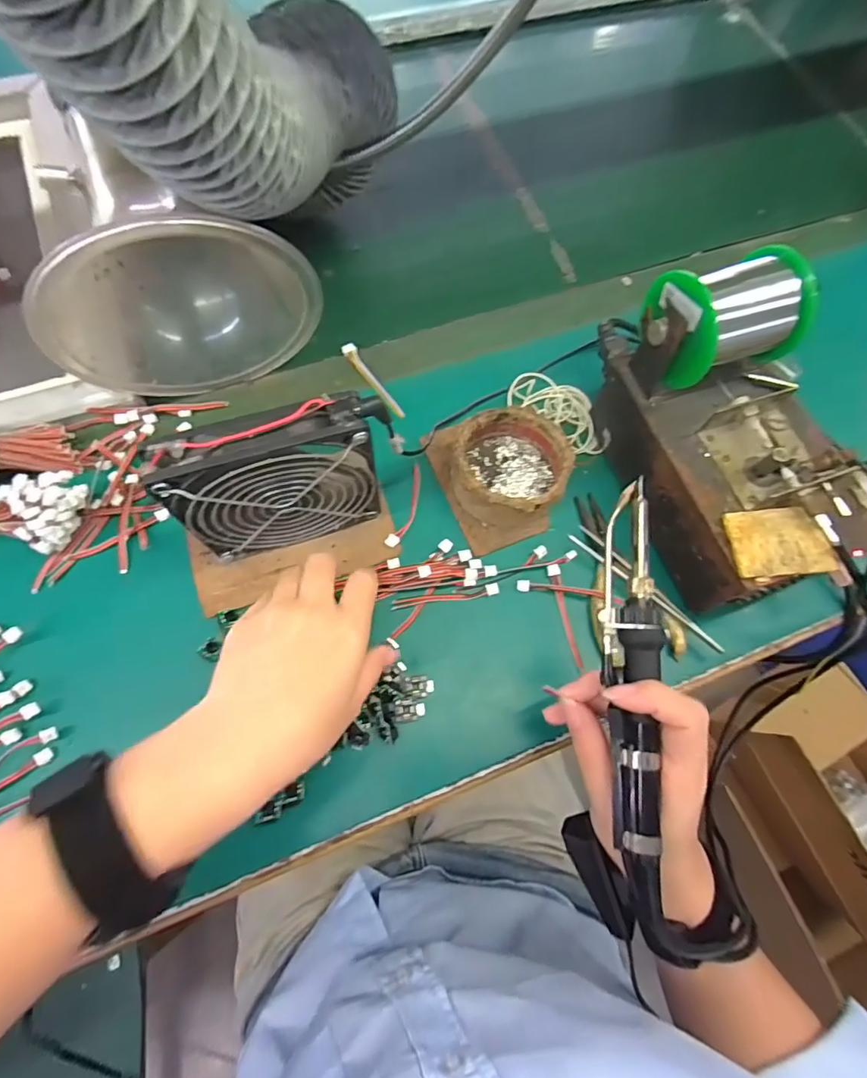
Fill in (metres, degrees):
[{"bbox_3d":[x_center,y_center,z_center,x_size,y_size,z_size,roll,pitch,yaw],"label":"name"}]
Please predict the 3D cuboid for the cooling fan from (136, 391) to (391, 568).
[{"bbox_3d":[-0.091,-0.032,0.320,0.123,0.129,0.031,-15,71,-7],"label":"cooling fan"}]

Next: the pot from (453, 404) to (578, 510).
[{"bbox_3d":[0.058,-0.054,0.380,0.082,0.042,0.081,1,70,-2],"label":"pot"}]

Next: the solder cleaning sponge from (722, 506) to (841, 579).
[{"bbox_3d":[0.210,0.002,0.308,0.058,0.010,0.042,-4,70,-3],"label":"solder cleaning sponge"}]

